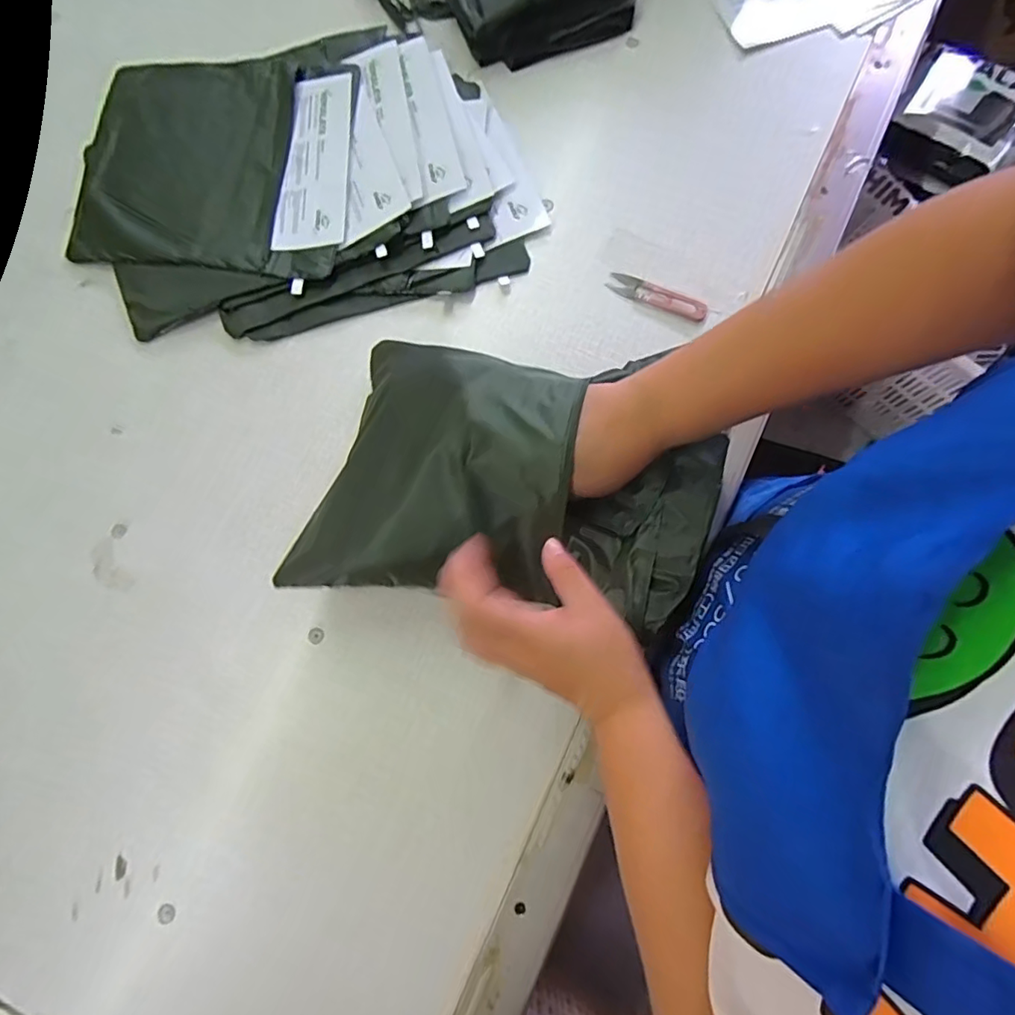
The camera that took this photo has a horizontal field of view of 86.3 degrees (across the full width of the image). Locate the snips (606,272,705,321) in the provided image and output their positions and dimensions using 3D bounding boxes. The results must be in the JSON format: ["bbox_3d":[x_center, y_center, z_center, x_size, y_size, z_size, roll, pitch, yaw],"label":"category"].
[{"bbox_3d":[0.151,-0.215,0.549,0.102,0.013,0.023,25,79,6],"label":"snips"}]

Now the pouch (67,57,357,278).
[{"bbox_3d":[-0.318,-0.378,0.589,0.304,0.018,0.262,8,78,3],"label":"pouch"}]

